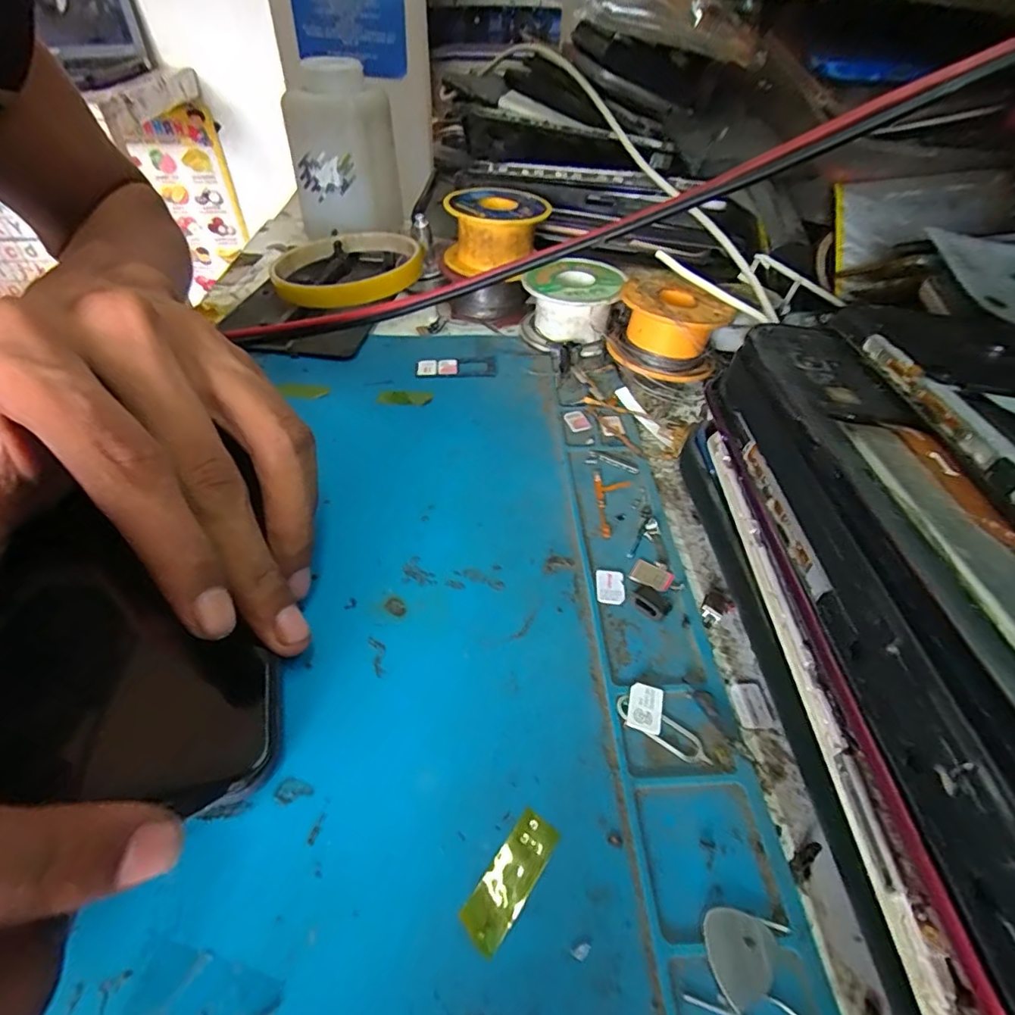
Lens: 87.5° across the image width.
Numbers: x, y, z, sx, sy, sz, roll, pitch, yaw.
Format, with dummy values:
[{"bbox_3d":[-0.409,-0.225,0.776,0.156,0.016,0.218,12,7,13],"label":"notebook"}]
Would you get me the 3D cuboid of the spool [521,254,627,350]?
[{"bbox_3d":[0.033,-0.105,0.276,0.047,0.032,0.048,1,46,-1],"label":"spool"}]

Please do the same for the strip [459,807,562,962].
[{"bbox_3d":[0.001,0.080,0.116,0.010,0.004,0.026,28,49,24],"label":"strip"}]

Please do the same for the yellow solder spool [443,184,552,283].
[{"bbox_3d":[-0.007,-0.146,0.281,0.052,0.032,0.055,-1,46,-2],"label":"yellow solder spool"}]

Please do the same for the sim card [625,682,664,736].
[{"bbox_3d":[0.037,0.054,0.142,0.009,0.004,0.012,12,53,11],"label":"sim card"}]

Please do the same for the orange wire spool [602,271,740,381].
[{"bbox_3d":[0.078,-0.087,0.257,0.051,0.034,0.049,14,47,11],"label":"orange wire spool"}]

